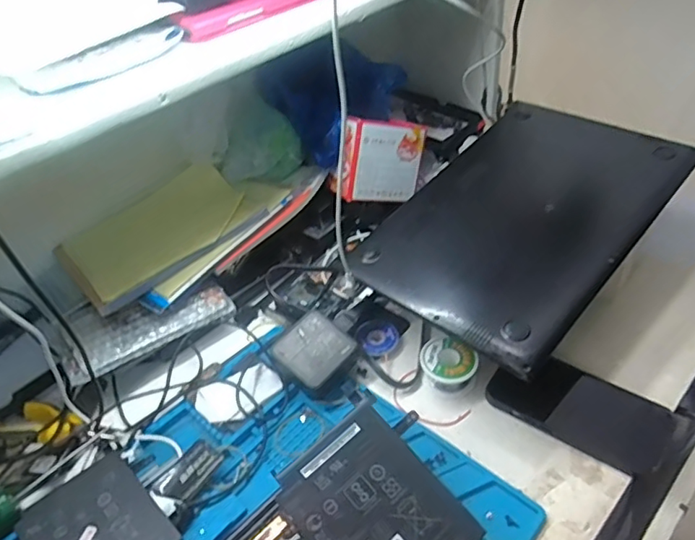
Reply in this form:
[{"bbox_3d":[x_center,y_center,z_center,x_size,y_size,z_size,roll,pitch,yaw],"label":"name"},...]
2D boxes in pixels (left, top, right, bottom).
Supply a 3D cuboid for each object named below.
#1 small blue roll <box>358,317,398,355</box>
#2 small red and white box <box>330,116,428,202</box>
[{"bbox_3d":[0.032,0.072,0.574,0.039,0.013,0.046,-10,42,-3],"label":"small blue roll"},{"bbox_3d":[0.039,-0.134,0.665,0.099,0.094,0.050,0,19,-20],"label":"small red and white box"}]

